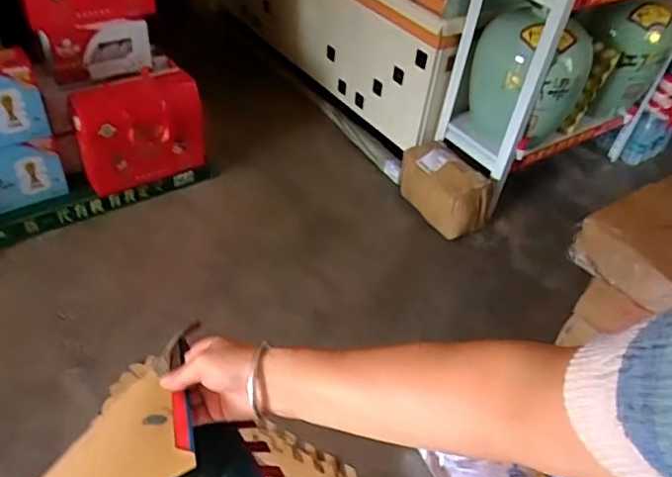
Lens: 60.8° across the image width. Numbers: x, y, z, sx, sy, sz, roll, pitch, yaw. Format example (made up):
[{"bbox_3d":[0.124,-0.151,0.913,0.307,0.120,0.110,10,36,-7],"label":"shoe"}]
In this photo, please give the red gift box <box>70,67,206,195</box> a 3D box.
[{"bbox_3d":[-0.579,-0.337,1.694,0.357,0.276,0.191,-15,49,-22],"label":"red gift box"}]

